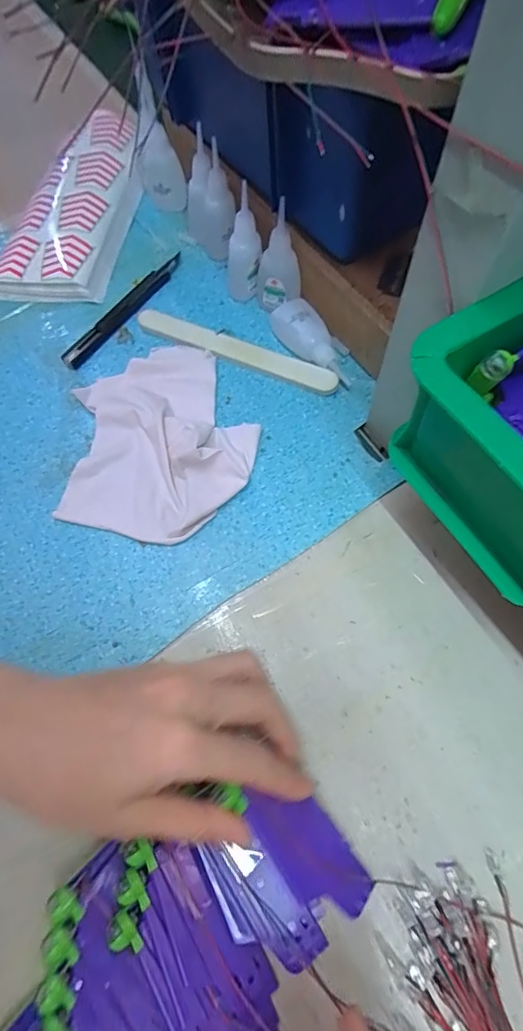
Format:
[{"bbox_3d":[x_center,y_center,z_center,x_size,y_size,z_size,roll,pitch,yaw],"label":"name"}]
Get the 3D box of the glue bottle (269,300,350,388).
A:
[{"bbox_3d":[0.040,-0.134,0.364,0.034,0.018,0.084,-28,68,-9],"label":"glue bottle"}]

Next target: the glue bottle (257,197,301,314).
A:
[{"bbox_3d":[0.013,-0.198,0.363,0.034,0.081,0.024,-2,67,2],"label":"glue bottle"}]

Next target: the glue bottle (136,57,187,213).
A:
[{"bbox_3d":[-0.096,-0.333,0.414,0.029,0.107,0.053,-25,68,-8],"label":"glue bottle"}]

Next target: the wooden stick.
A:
[{"bbox_3d":[-0.023,-0.133,0.372,0.174,0.009,0.023,25,70,13],"label":"wooden stick"}]

